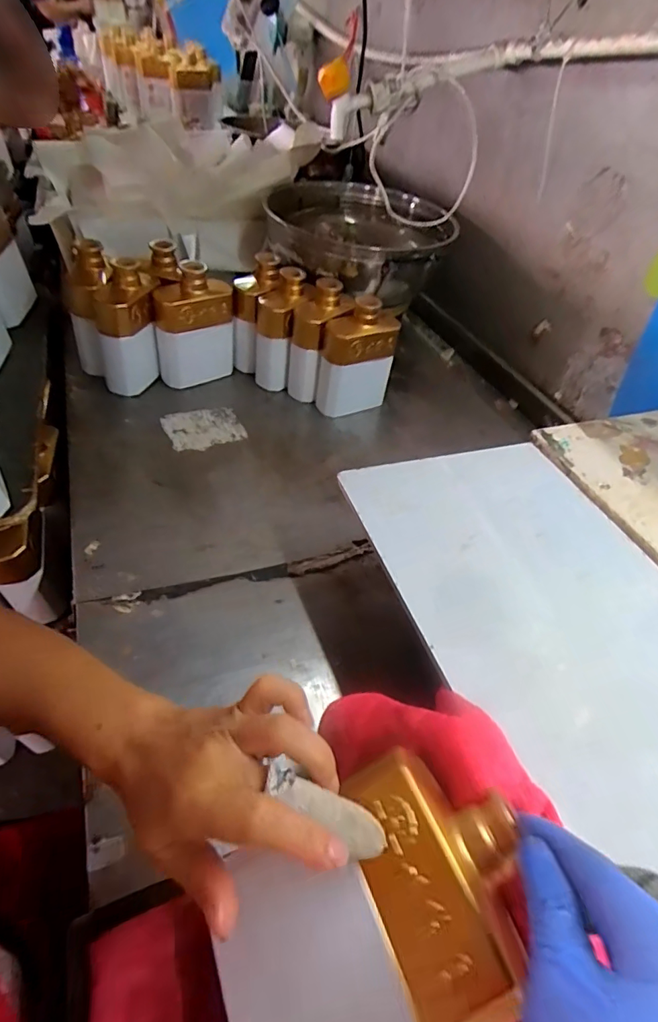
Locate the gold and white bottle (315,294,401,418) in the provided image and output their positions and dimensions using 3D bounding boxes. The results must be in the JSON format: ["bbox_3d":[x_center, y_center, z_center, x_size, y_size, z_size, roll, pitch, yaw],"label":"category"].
[{"bbox_3d":[0.038,-0.217,0.715,0.103,0.175,0.053,-20,53,-22],"label":"gold and white bottle"}]

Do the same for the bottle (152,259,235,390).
[{"bbox_3d":[-0.201,-0.269,0.721,0.117,0.160,0.061,-8,49,-13],"label":"bottle"}]

